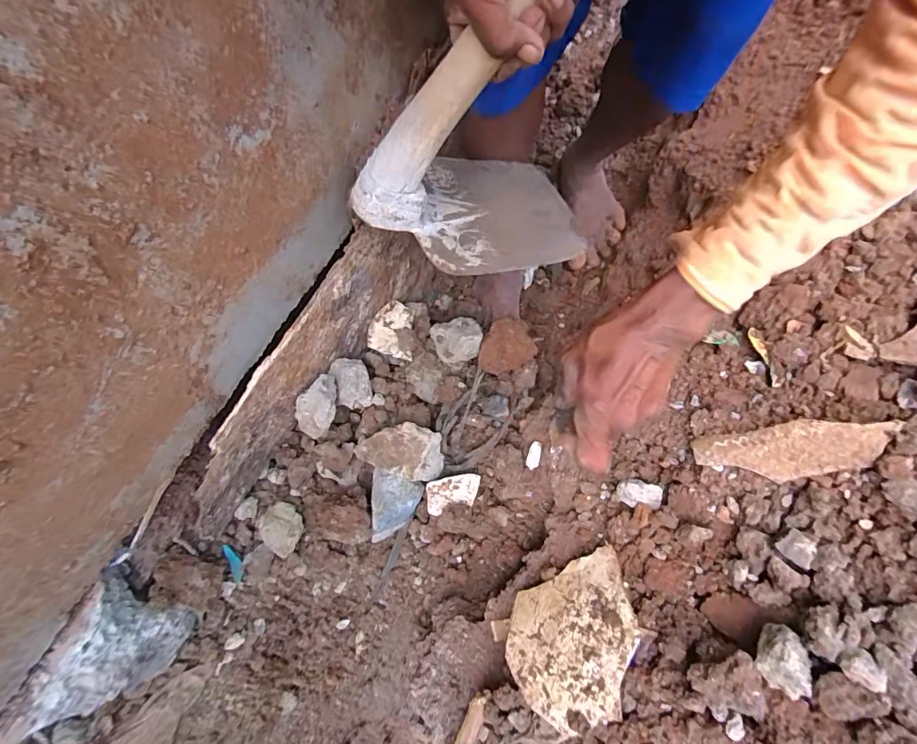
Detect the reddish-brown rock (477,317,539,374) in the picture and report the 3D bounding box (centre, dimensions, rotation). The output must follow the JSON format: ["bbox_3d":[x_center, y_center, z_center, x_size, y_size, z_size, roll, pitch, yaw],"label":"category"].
[{"bbox_3d":[0.061,-0.034,0.617,0.077,0.047,0.062,-32,73,-8],"label":"reddish-brown rock"}]

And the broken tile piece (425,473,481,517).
[{"bbox_3d":[-0.007,0.156,0.591,0.074,0.006,0.046,-16,107,4],"label":"broken tile piece"}]

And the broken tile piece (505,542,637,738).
[{"bbox_3d":[0.098,0.228,0.398,0.119,0.013,0.120,-35,34,17],"label":"broken tile piece"}]

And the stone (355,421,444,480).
[{"bbox_3d":[-0.078,0.101,0.606,0.114,0.035,0.066,15,73,7],"label":"stone"}]

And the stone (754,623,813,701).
[{"bbox_3d":[0.223,0.196,0.314,0.028,0.025,0.039,27,75,11],"label":"stone"}]

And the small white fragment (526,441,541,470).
[{"bbox_3d":[0.093,0.103,0.563,0.017,0.005,0.034,13,85,34],"label":"small white fragment"}]

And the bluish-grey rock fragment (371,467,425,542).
[{"bbox_3d":[-0.093,0.182,0.618,0.069,0.036,0.087,16,73,7],"label":"bluish-grey rock fragment"}]

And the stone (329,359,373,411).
[{"bbox_3d":[-0.145,0.013,0.625,0.048,0.041,0.064,-20,72,-4],"label":"stone"}]

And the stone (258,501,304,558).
[{"bbox_3d":[-0.229,0.205,0.596,0.048,0.037,0.062,23,74,9],"label":"stone"}]

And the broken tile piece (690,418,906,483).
[{"bbox_3d":[0.263,0.062,0.369,0.131,0.017,0.043,-12,68,32],"label":"broken tile piece"}]

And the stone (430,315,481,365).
[{"bbox_3d":[-0.003,-0.047,0.637,0.066,0.054,0.060,-1,72,2],"label":"stone"}]

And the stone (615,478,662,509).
[{"bbox_3d":[0.172,0.116,0.440,0.038,0.014,0.025,14,73,7],"label":"stone"}]

